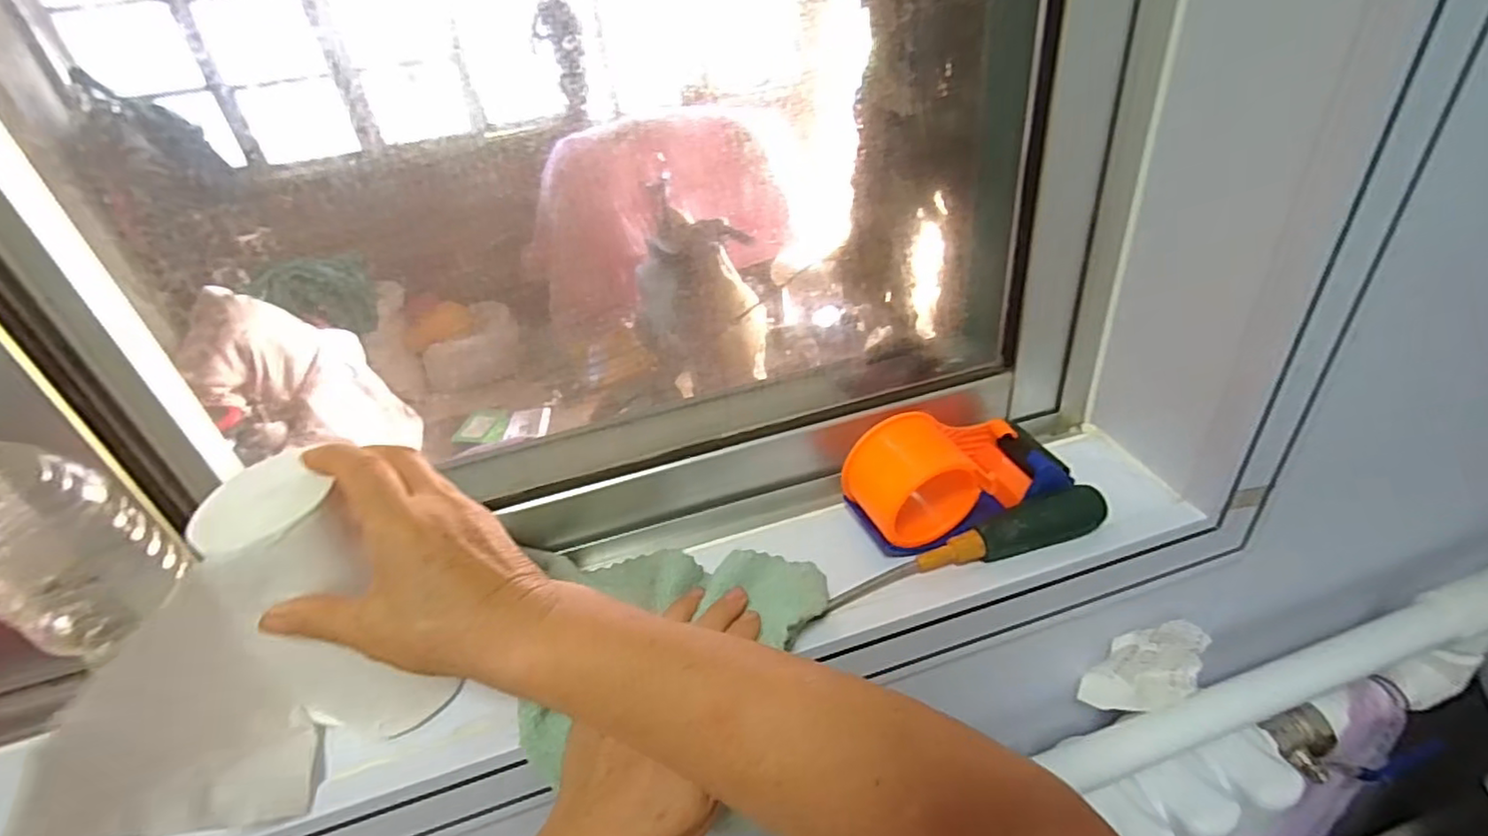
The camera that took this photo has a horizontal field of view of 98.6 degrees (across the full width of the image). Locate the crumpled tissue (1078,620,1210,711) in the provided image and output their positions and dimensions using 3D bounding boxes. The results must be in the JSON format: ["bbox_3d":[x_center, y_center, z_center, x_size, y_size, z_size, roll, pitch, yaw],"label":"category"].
[{"bbox_3d":[0.308,0.195,0.491,0.099,0.062,0.033,-23,19,10],"label":"crumpled tissue"}]

